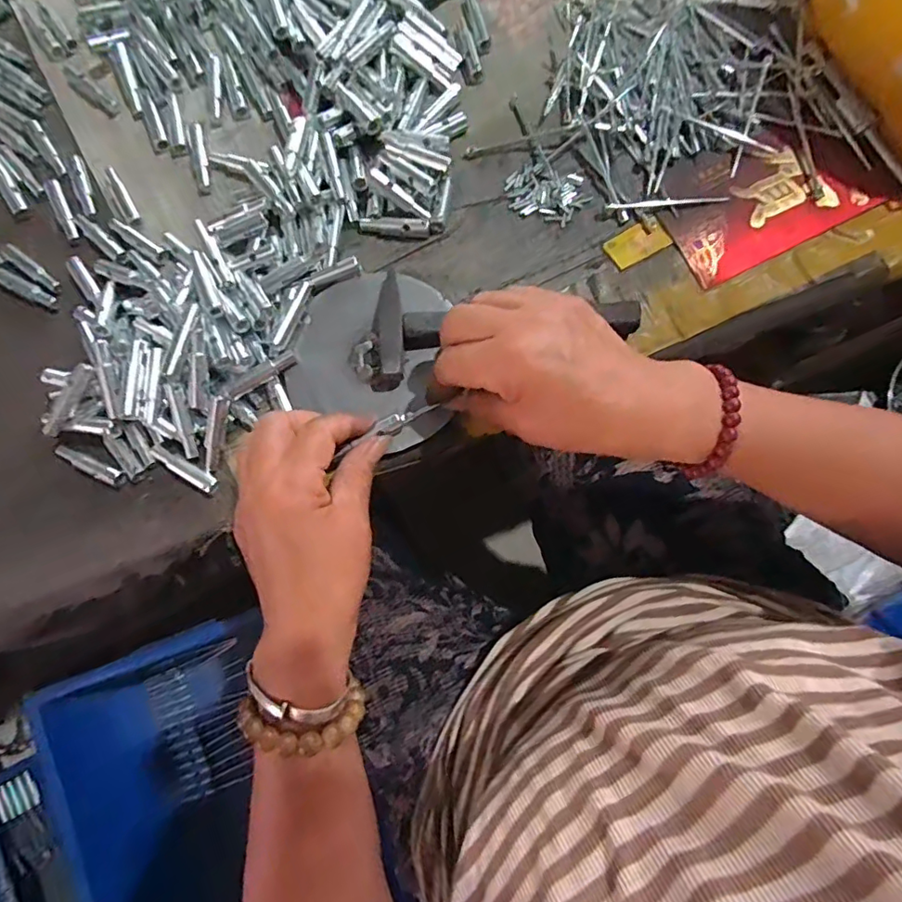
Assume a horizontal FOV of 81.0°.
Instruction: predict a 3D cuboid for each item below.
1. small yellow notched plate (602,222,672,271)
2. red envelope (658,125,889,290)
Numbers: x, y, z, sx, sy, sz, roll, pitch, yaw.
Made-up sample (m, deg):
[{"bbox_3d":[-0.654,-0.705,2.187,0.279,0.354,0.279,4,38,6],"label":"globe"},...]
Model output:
[{"bbox_3d":[0.134,-0.149,0.375,0.045,0.004,0.025,-27,80,-4],"label":"small yellow notched plate"},{"bbox_3d":[0.224,-0.187,0.380,0.146,0.006,0.093,-27,80,-4],"label":"red envelope"}]

